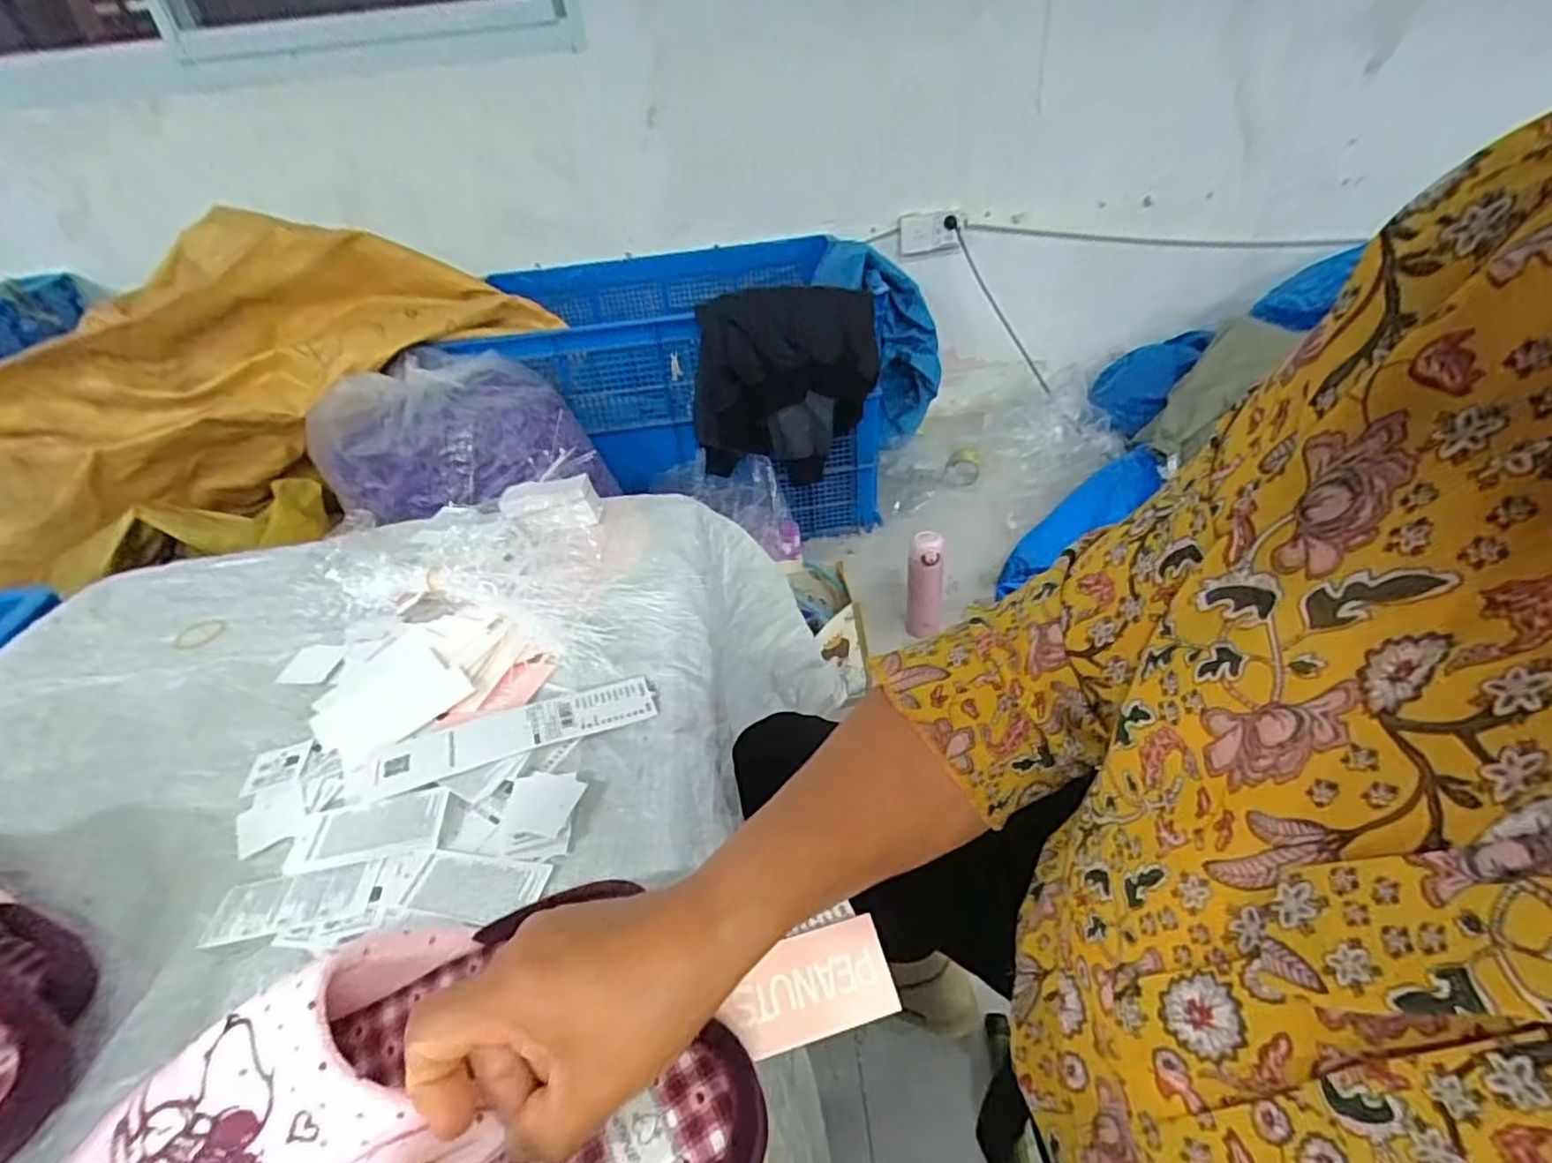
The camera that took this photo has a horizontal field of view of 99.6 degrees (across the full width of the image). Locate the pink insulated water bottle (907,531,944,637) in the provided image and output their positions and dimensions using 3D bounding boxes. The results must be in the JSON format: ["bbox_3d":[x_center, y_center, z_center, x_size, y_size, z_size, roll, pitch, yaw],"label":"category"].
[{"bbox_3d":[0.281,0.007,1.235,0.065,0.205,0.054,6,39,15],"label":"pink insulated water bottle"}]

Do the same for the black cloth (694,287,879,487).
[{"bbox_3d":[0.023,-0.367,1.286,0.367,0.390,0.132,-8,37,-3],"label":"black cloth"}]

